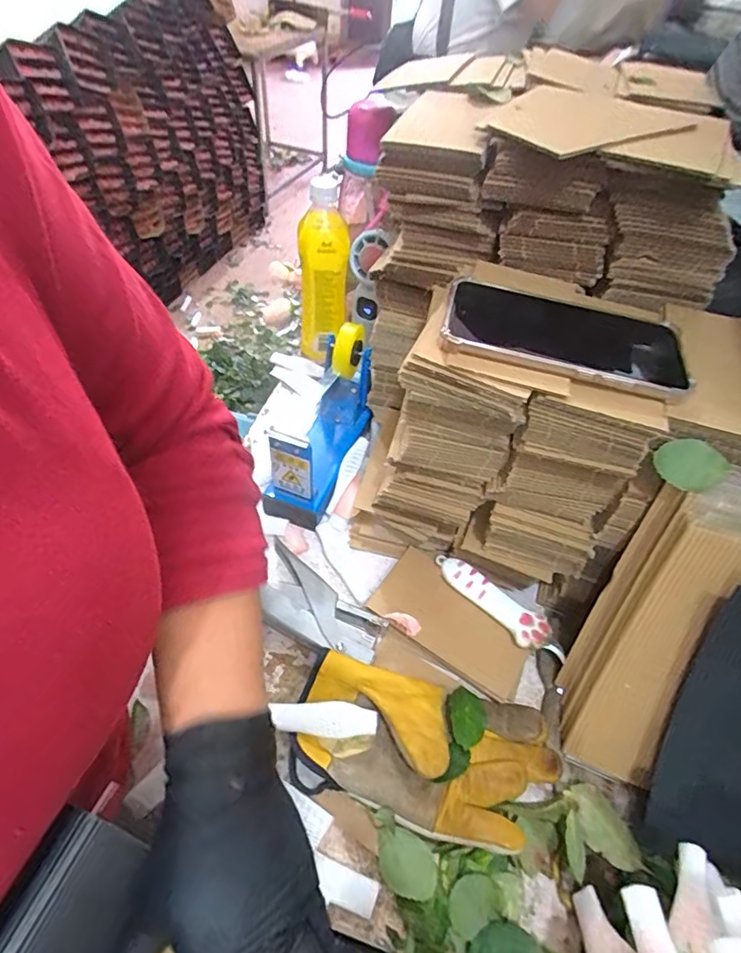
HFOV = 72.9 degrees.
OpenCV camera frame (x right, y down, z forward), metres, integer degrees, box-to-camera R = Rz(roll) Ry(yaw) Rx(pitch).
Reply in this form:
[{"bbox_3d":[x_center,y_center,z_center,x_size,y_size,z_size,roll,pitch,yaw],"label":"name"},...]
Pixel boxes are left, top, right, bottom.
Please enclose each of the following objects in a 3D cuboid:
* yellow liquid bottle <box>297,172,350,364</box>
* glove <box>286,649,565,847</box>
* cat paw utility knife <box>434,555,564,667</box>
[{"bbox_3d":[-0.061,-0.251,0.644,0.066,0.227,0.053,0,51,-5],"label":"yellow liquid bottle"},{"bbox_3d":[0.041,0.204,0.376,0.192,0.029,0.097,13,51,6],"label":"glove"},{"bbox_3d":[0.114,0.113,0.453,0.029,0.013,0.131,-33,60,-27],"label":"cat paw utility knife"}]

